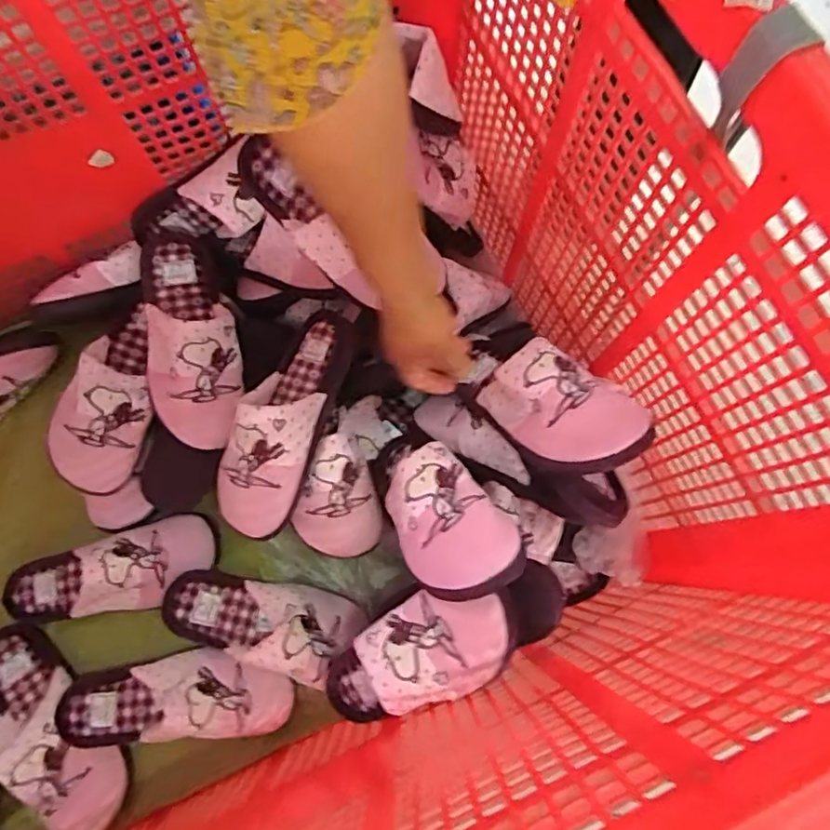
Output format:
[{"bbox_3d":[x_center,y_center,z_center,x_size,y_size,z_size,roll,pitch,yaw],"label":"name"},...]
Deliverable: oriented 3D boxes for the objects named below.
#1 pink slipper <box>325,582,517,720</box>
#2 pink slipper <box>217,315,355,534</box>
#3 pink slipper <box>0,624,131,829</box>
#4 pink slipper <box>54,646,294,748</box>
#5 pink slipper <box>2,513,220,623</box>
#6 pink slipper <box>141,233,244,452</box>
[{"bbox_3d":[-0.016,0.236,0.577,0.247,0.067,0.096,-38,76,33],"label":"pink slipper"},{"bbox_3d":[-0.140,-0.001,0.628,0.096,0.064,0.244,19,77,4],"label":"pink slipper"},{"bbox_3d":[-0.406,0.346,0.665,0.098,0.042,0.240,-38,79,-9],"label":"pink slipper"},{"bbox_3d":[-0.261,0.303,0.647,0.233,0.057,0.089,-5,76,-1],"label":"pink slipper"},{"bbox_3d":[-0.357,0.183,0.698,0.244,0.067,0.094,-15,77,-4],"label":"pink slipper"},{"bbox_3d":[-0.253,-0.095,0.666,0.111,0.063,0.259,-20,77,-5],"label":"pink slipper"}]

